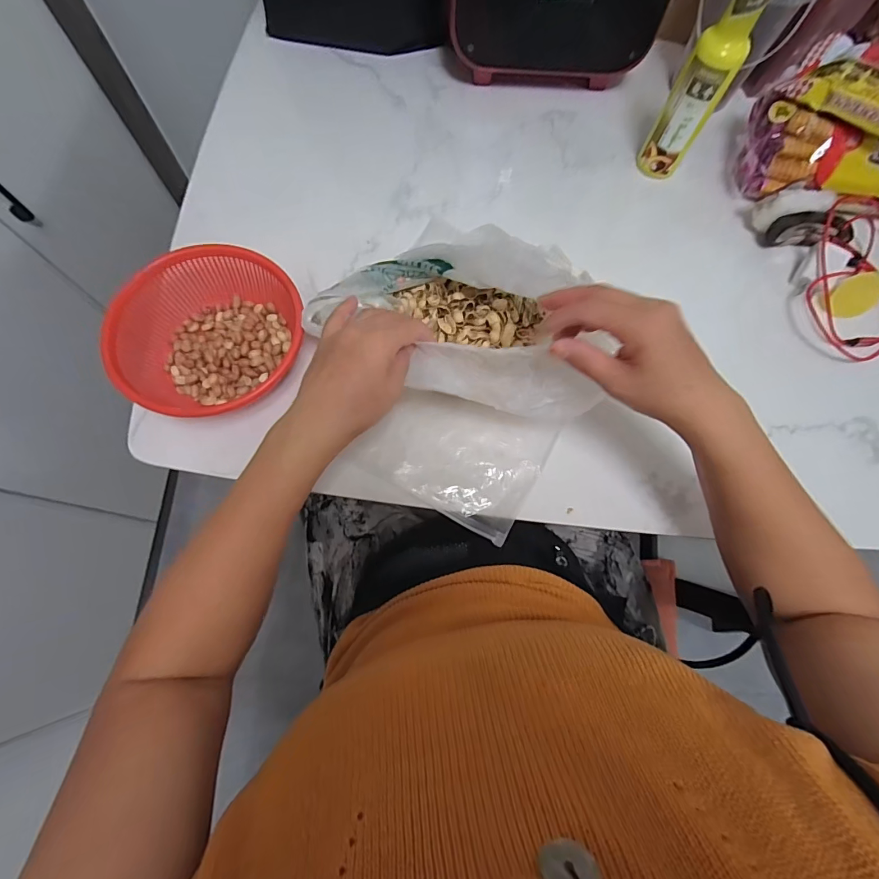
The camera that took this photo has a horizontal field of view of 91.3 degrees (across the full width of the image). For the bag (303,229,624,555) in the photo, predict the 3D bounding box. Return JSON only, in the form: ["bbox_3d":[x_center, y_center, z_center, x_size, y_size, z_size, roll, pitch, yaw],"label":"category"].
[{"bbox_3d":[0.007,-0.067,0.404,0.248,0.108,0.235,30,74,7],"label":"bag"}]

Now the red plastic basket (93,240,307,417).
[{"bbox_3d":[-0.229,-0.110,0.426,0.175,0.068,0.167,-40,78,-13],"label":"red plastic basket"}]

